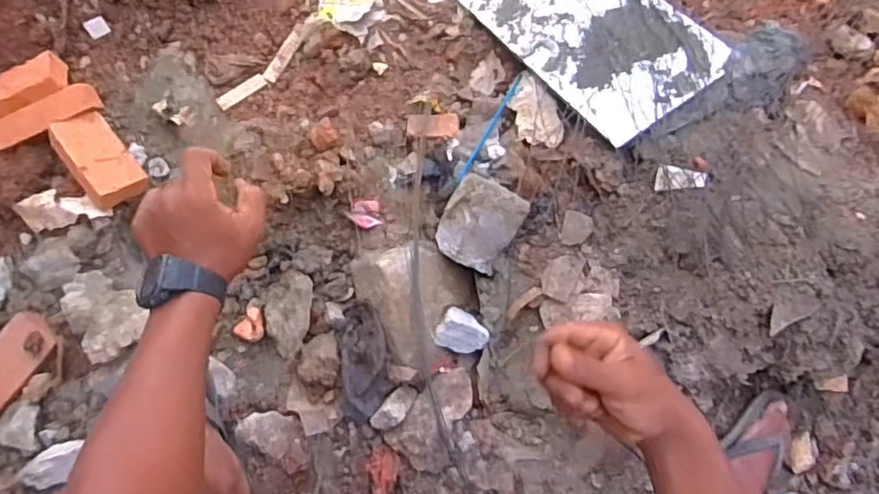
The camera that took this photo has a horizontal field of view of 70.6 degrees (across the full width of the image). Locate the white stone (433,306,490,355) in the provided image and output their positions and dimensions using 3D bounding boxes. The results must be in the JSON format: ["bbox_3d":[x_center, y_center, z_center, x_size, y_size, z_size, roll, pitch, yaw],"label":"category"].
[{"bbox_3d":[0.039,0.127,0.957,0.075,0.039,0.073,2,60,-3],"label":"white stone"}]

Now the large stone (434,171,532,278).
[{"bbox_3d":[0.064,-0.040,0.946,0.100,0.140,0.068,19,29,-20],"label":"large stone"}]

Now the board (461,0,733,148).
[{"bbox_3d":[0.227,-0.385,1.030,0.242,0.016,0.499,-31,59,-6],"label":"board"}]

